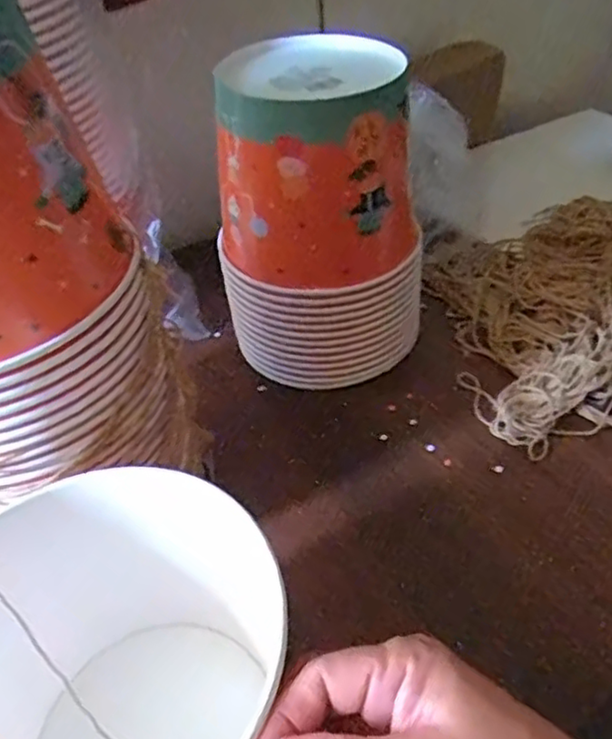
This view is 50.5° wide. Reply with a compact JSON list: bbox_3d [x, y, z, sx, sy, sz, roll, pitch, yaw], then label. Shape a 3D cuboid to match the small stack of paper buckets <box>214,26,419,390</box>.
[{"bbox_3d":[0.007,-0.115,0.513,0.144,0.230,0.140,-3,44,2],"label":"small stack of paper buckets"}]

